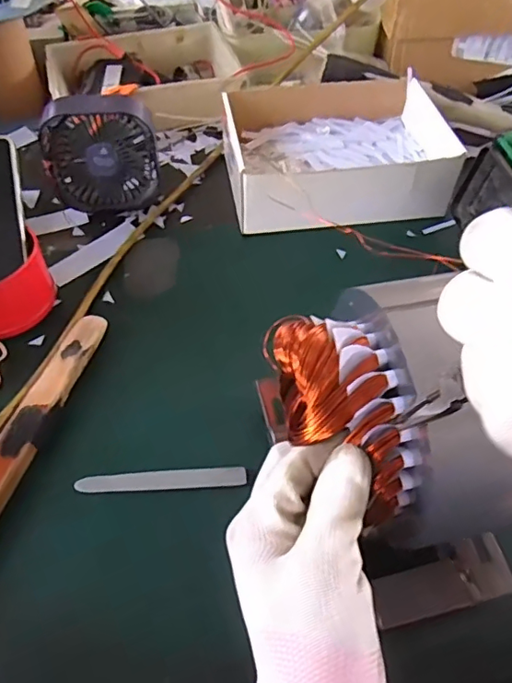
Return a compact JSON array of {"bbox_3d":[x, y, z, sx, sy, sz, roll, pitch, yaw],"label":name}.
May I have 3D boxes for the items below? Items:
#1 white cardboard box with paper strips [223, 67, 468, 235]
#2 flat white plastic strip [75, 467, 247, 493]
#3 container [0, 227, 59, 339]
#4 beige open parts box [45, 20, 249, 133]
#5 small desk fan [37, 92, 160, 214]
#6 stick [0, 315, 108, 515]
[{"bbox_3d":[0.093,-0.218,0.618,0.237,0.077,0.199,-6,54,-5],"label":"white cardboard box with paper strips"},{"bbox_3d":[-0.073,0.108,0.415,0.129,0.005,0.016,-3,43,2],"label":"flat white plastic strip"},{"bbox_3d":[-0.244,-0.048,0.491,0.100,0.063,0.086,-12,55,-9],"label":"container"},{"bbox_3d":[-0.148,-0.352,0.725,0.243,0.060,0.189,-18,56,-14],"label":"beige open parts box"},{"bbox_3d":[-0.166,-0.202,0.578,0.120,0.121,0.048,-9,33,-10],"label":"small desk fan"},{"bbox_3d":[-0.190,0.084,0.415,0.035,0.025,0.273,14,55,9],"label":"stick"}]

